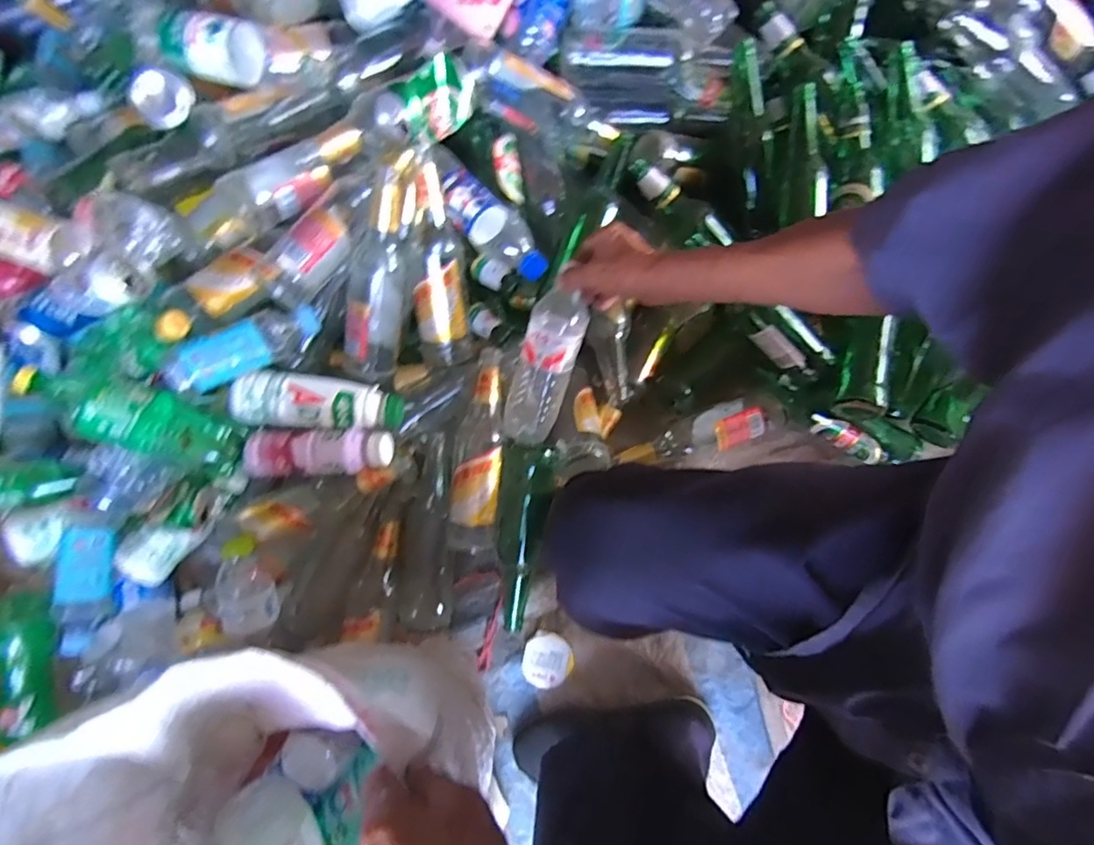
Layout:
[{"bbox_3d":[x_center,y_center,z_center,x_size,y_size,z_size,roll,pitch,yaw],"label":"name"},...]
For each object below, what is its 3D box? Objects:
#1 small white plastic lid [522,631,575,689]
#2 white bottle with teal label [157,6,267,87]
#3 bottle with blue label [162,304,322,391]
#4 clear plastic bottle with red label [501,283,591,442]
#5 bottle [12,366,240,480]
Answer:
[{"bbox_3d":[-0.001,0.323,0.755,0.070,0.012,0.064,0,77,1],"label":"small white plastic lid"},{"bbox_3d":[-0.394,-0.438,0.649,0.113,0.055,0.051,4,77,2],"label":"white bottle with teal label"},{"bbox_3d":[-0.359,-0.085,0.670,0.170,0.072,0.055,-28,77,-23],"label":"bottle with blue label"},{"bbox_3d":[-0.002,-0.071,0.696,0.073,0.075,0.196,25,122,7],"label":"clear plastic bottle with red label"},{"bbox_3d":[-0.494,-0.007,0.667,0.248,0.064,0.080,24,77,-15],"label":"bottle"}]

